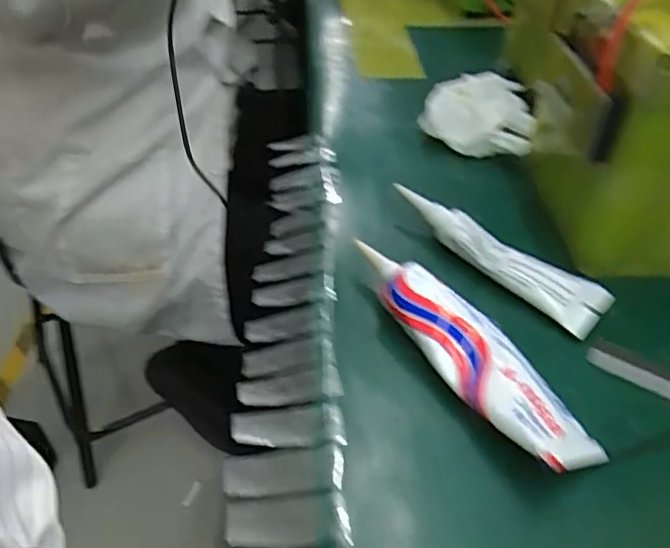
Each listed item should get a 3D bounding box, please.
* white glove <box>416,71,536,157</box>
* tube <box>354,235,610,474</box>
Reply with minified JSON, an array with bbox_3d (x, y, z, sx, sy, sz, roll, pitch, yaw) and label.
[{"bbox_3d":[0.129,-0.137,0.510,0.096,0.046,0.087,16,44,17],"label":"white glove"},{"bbox_3d":[0.071,0.039,0.315,0.042,0.029,0.157,-22,47,-23],"label":"tube"}]

